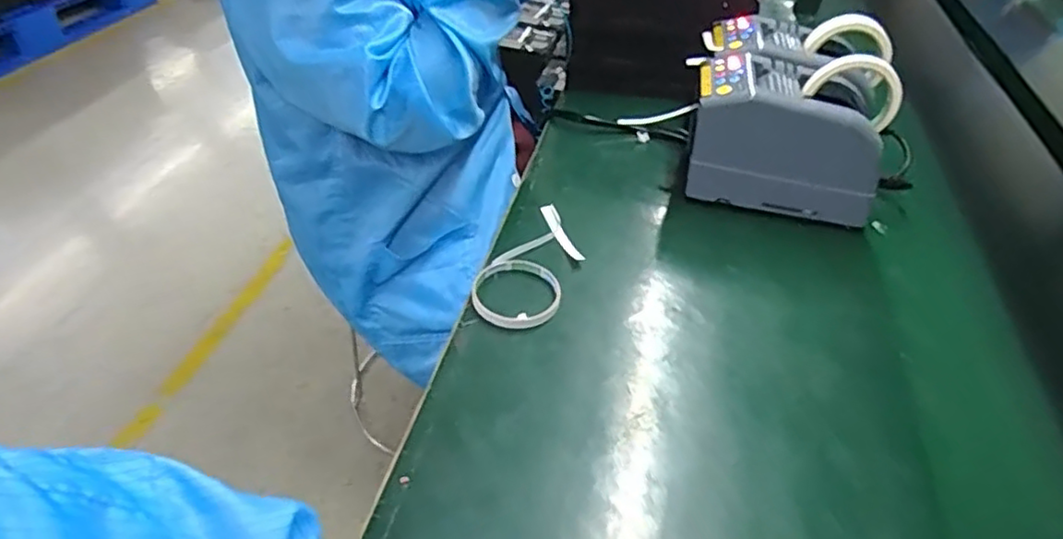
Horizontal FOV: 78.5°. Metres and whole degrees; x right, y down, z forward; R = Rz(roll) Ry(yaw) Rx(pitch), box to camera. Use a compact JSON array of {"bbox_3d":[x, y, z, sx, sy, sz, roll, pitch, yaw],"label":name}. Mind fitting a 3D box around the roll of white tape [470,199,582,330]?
[{"bbox_3d":[0.006,-0.005,0.636,0.084,0.010,0.172,20,43,19],"label":"roll of white tape"}]

